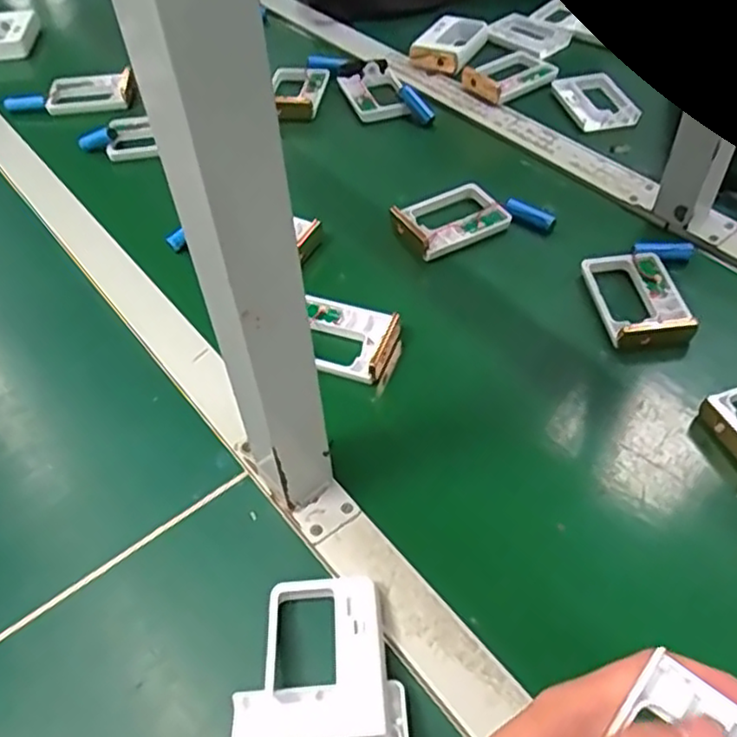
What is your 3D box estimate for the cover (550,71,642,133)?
[{"bbox_3d":[0.252,-0.299,0.770,0.075,0.010,0.104,-11,50,-5],"label":"cover"}]

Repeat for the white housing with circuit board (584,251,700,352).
[{"bbox_3d":[0.222,-0.060,0.567,0.067,0.027,0.101,-6,50,-1],"label":"white housing with circuit board"}]

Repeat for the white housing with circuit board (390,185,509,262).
[{"bbox_3d":[0.077,-0.143,0.646,0.100,0.025,0.069,-25,53,-16],"label":"white housing with circuit board"}]

